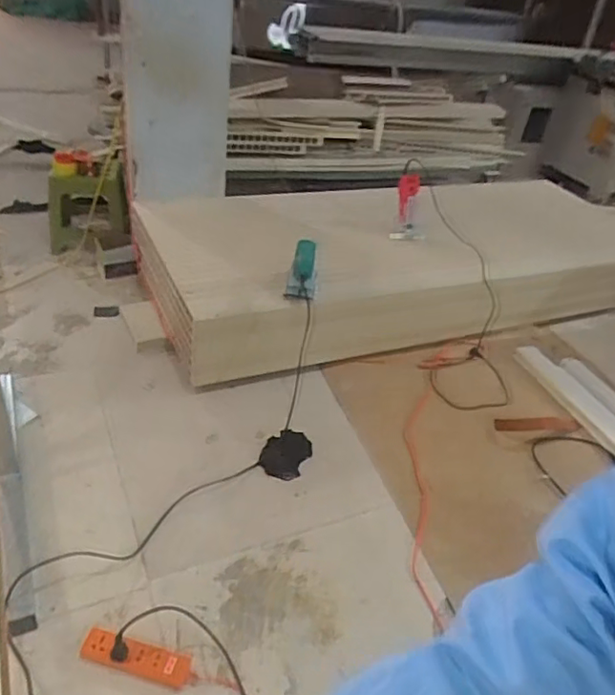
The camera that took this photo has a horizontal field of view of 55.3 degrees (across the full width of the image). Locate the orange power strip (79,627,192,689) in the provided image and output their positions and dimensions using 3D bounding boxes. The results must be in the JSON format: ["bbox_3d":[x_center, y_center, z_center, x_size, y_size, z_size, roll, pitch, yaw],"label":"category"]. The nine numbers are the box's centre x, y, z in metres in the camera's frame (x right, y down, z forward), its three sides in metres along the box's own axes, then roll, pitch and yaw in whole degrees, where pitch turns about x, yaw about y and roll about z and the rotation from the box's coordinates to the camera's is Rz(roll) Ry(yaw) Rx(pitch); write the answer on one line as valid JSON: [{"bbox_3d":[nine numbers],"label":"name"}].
[{"bbox_3d":[-0.343,0.618,1.176,0.225,0.039,0.065,14,36,5],"label":"orange power strip"}]

